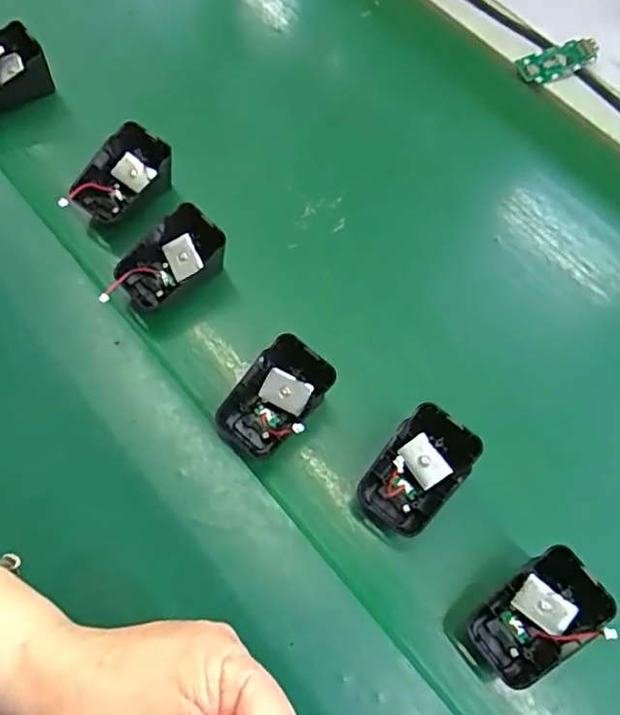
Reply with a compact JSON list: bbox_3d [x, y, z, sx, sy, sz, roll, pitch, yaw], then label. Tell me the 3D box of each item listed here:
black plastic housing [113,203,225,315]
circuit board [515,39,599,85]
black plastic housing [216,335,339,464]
[{"bbox_3d":[-0.092,-0.064,0.399,0.069,0.028,0.044,-32,70,-10],"label":"black plastic housing"},{"bbox_3d":[0.219,-0.259,0.536,0.068,0.006,0.030,-19,85,-1],"label":"circuit board"},{"bbox_3d":[-0.022,0.024,0.357,0.042,0.023,0.070,40,75,16],"label":"black plastic housing"}]

